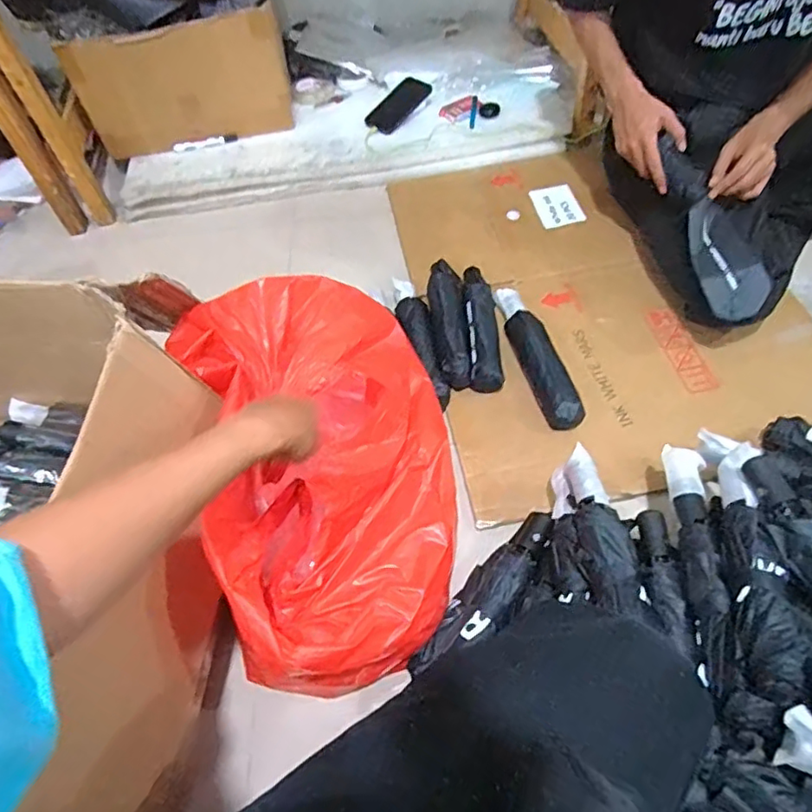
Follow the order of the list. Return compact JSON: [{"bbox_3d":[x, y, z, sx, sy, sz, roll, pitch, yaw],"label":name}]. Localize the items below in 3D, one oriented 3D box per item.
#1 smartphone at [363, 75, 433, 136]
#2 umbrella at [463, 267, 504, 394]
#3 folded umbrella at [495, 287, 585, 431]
[{"bbox_3d":[-0.017,-0.703,1.391,0.095,0.009,0.184,34,72,21],"label":"smartphone"},{"bbox_3d":[0.130,-0.145,1.040,0.056,0.041,0.280,-2,55,4],"label":"umbrella"},{"bbox_3d":[0.214,-0.089,0.994,0.073,0.059,0.297,-14,55,-4],"label":"folded umbrella"}]

